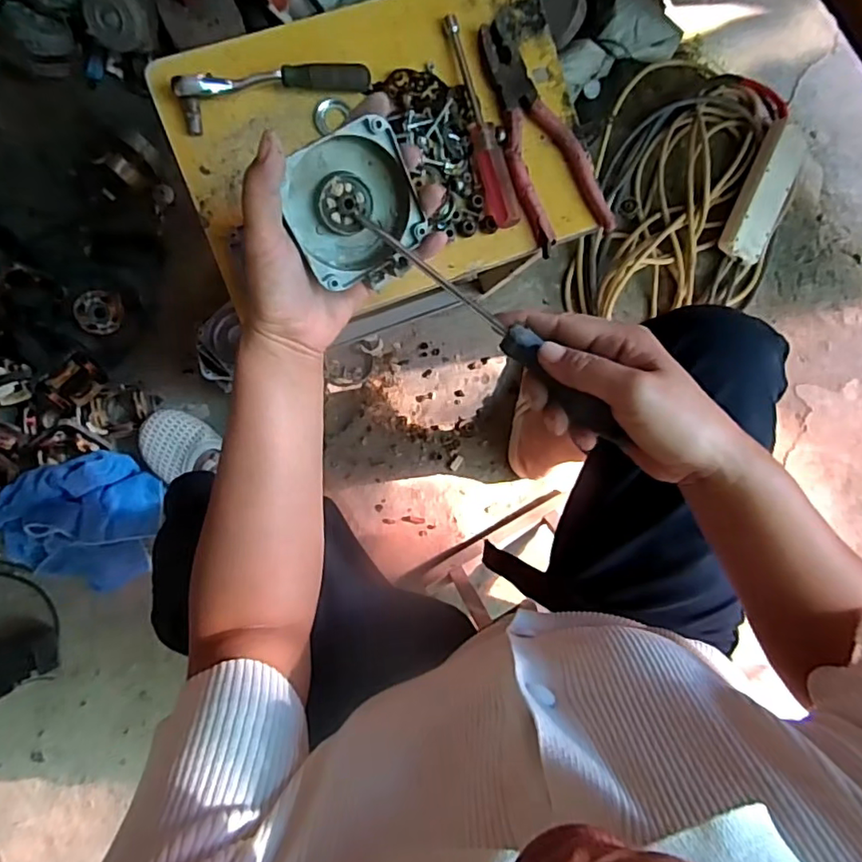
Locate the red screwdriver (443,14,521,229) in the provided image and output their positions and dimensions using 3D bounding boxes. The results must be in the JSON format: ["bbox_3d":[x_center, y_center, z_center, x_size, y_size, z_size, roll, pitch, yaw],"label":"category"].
[{"bbox_3d":[0.042,-0.258,0.489,0.026,0.026,0.176,-16,92,-7],"label":"red screwdriver"}]

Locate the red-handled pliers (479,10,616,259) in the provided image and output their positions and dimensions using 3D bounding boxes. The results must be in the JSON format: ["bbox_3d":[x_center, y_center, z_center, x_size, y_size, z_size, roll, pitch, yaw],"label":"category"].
[{"bbox_3d":[0.088,-0.254,0.495,0.069,0.015,0.195,-27,93,-6],"label":"red-handled pliers"}]

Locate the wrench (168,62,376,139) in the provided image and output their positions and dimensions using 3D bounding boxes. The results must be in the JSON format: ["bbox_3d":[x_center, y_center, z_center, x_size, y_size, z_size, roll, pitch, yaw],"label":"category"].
[{"bbox_3d":[-0.123,-0.273,0.460,0.150,0.019,0.036,-15,92,-7],"label":"wrench"}]

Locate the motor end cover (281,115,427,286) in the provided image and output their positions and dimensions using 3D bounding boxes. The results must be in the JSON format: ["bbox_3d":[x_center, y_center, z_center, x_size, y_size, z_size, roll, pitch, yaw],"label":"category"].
[{"bbox_3d":[-0.050,-0.141,0.365,0.075,0.030,0.087,-25,121,-12],"label":"motor end cover"}]

